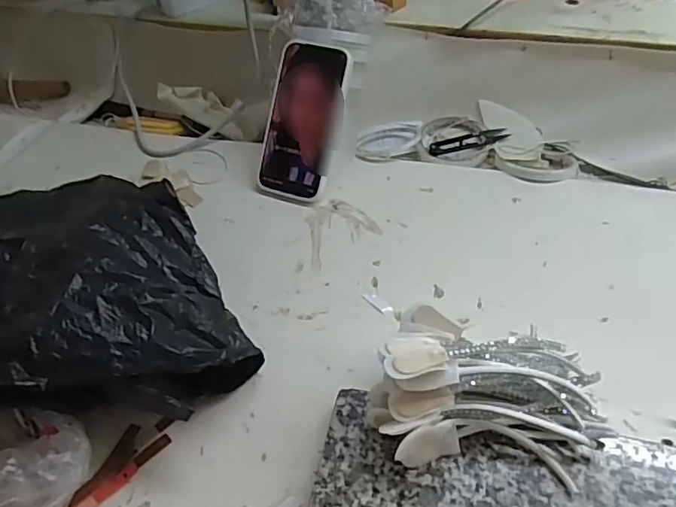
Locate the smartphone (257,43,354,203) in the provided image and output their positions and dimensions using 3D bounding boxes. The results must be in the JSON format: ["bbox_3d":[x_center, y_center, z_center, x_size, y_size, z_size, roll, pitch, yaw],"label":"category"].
[{"bbox_3d":[-0.040,-0.145,0.614,0.085,0.166,0.012,18,12,19],"label":"smartphone"}]

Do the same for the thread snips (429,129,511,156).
[{"bbox_3d":[0.159,-0.139,0.685,0.097,0.012,0.028,-10,48,-3],"label":"thread snips"}]

